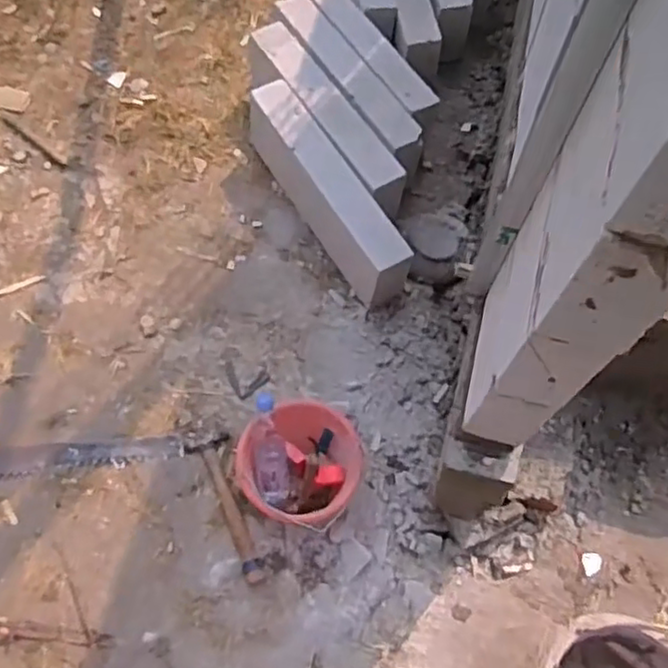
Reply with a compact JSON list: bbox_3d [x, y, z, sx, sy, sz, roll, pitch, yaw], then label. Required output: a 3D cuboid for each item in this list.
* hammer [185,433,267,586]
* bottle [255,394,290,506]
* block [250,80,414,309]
[{"bbox_3d":[-0.214,0.360,1.400,0.086,0.024,0.318,-20,67,-11],"label":"hammer"},{"bbox_3d":[-0.127,0.222,1.350,0.069,0.240,0.072,-6,21,-5],"label":"bottle"},{"bbox_3d":[-0.030,-0.357,1.674,0.105,0.193,0.633,-29,69,-15],"label":"block"}]

